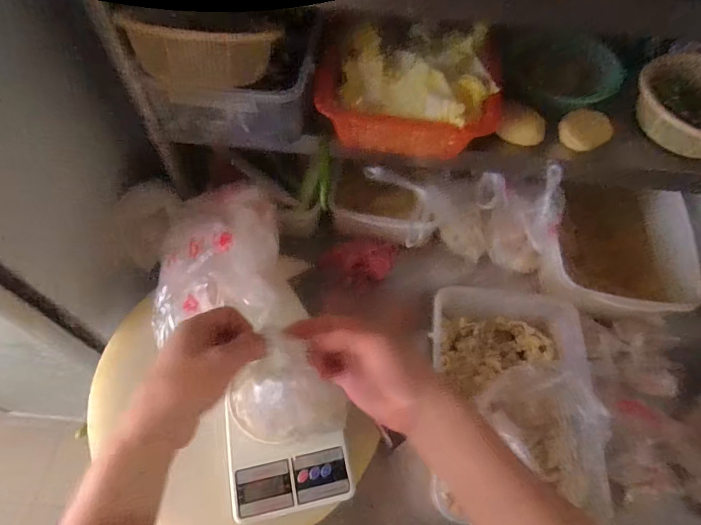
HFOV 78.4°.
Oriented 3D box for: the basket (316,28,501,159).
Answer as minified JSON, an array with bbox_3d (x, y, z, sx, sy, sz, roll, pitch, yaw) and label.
[{"bbox_3d":[0.075,-0.228,0.574,0.234,0.097,0.156,5,60,1],"label":"basket"}]

